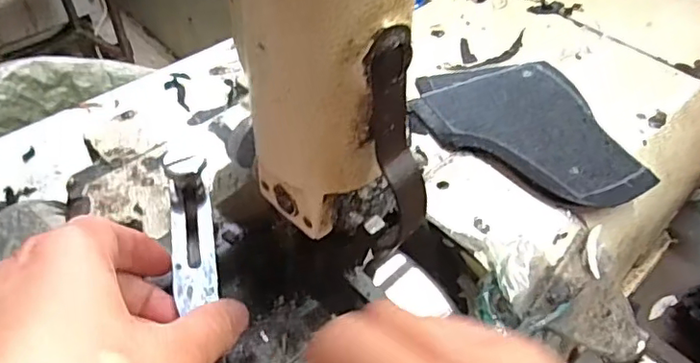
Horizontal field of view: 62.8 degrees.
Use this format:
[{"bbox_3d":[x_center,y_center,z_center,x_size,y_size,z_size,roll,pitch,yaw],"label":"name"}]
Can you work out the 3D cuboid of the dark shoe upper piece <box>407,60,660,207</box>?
[{"bbox_3d":[0.096,-0.029,0.325,0.098,0.010,0.119,-13,50,-14],"label":"dark shoe upper piece"}]

